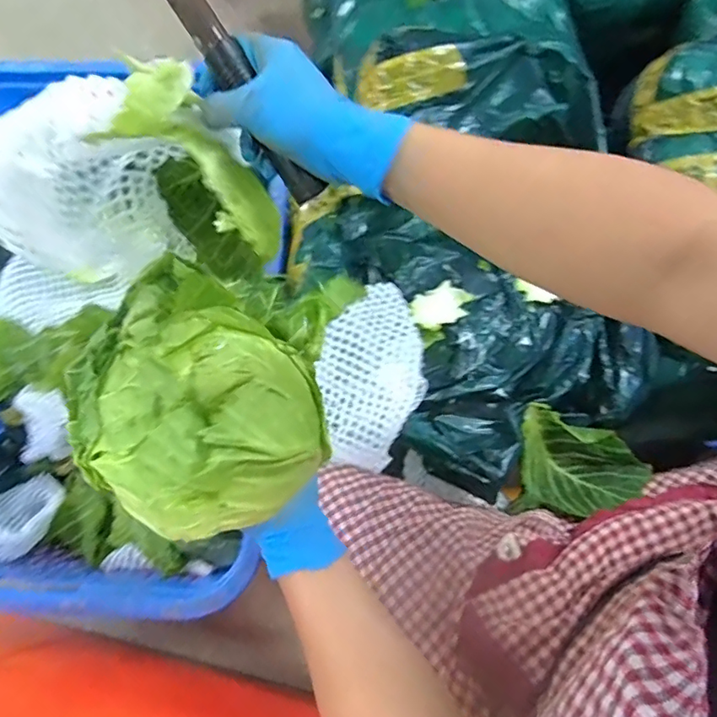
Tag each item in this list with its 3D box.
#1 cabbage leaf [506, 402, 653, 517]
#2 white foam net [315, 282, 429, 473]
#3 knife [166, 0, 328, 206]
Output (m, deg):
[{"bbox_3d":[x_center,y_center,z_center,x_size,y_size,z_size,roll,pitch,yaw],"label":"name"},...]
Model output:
[{"bbox_3d":[0.277,0.135,0.661,0.151,0.073,0.122,7,73,3],"label":"cabbage leaf"},{"bbox_3d":[0.016,0.014,0.591,0.116,0.038,0.208,14,74,5],"label":"white foam net"},{"bbox_3d":[-0.113,-0.228,0.340,0.027,0.032,0.283,-38,106,-10],"label":"knife"}]

